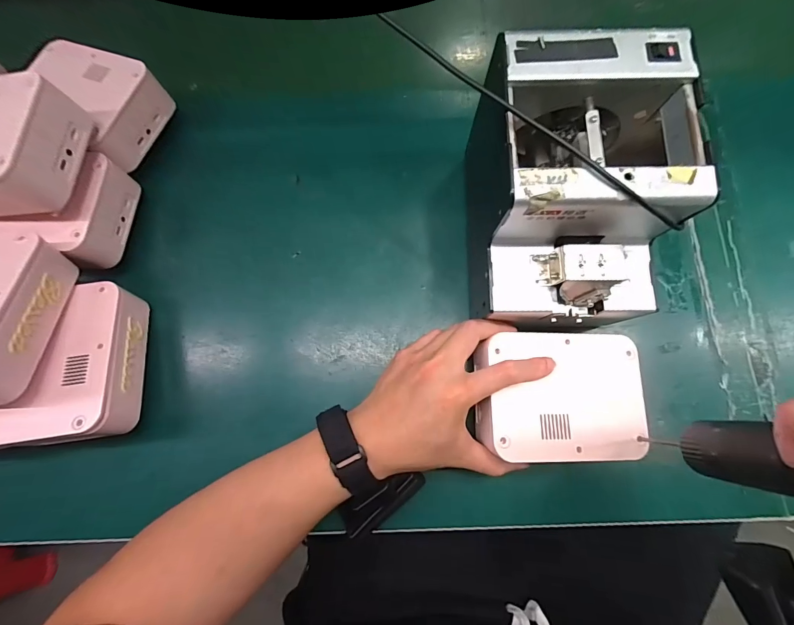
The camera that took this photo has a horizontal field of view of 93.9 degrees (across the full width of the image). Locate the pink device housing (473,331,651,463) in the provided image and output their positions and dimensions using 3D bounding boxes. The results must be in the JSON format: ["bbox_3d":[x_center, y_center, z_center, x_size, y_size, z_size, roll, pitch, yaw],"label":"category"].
[{"bbox_3d":[0.132,0.066,0.297,0.131,0.026,0.097,0,77,1],"label":"pink device housing"}]

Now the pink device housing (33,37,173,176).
[{"bbox_3d":[-0.293,-0.202,0.365,0.105,0.059,0.094,23,77,6],"label":"pink device housing"}]

